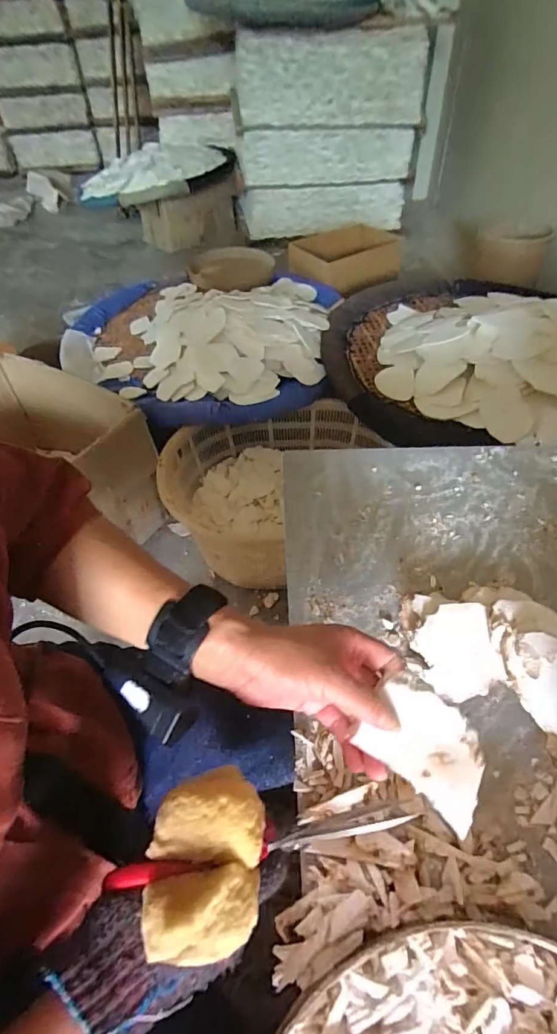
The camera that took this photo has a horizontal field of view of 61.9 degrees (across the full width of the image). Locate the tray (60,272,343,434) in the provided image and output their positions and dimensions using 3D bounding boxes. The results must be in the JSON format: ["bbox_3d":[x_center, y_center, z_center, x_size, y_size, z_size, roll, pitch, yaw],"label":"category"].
[{"bbox_3d":[-0.226,-0.642,1.480,0.872,0.173,0.972,-11,48,-6],"label":"tray"}]

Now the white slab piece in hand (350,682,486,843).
[{"bbox_3d":[0.096,0.150,0.304,0.076,0.014,0.058,27,55,25],"label":"white slab piece in hand"}]

